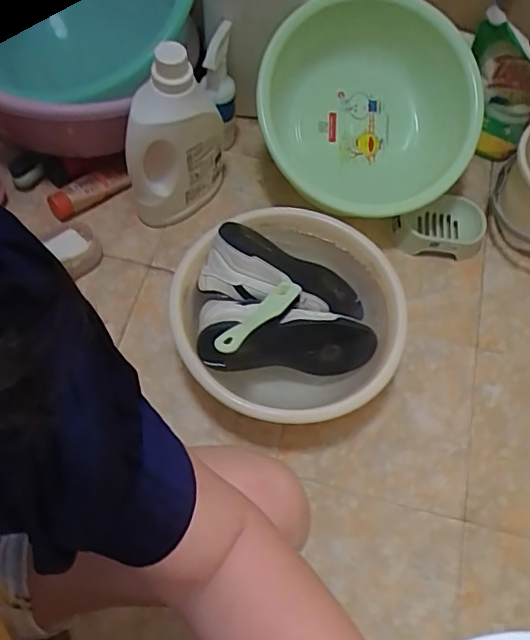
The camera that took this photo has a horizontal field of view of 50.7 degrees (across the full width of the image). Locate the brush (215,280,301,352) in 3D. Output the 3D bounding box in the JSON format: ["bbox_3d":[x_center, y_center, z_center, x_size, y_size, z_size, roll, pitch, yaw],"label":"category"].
[{"bbox_3d":[-0.006,-0.006,0.764,0.039,0.031,0.190,35,45,13],"label":"brush"}]

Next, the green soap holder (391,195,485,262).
[{"bbox_3d":[0.322,-0.167,1.043,0.171,0.062,0.105,-5,65,-5],"label":"green soap holder"}]

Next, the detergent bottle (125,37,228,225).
[{"bbox_3d":[-0.144,-0.279,0.878,0.156,0.292,0.097,-3,65,-4],"label":"detergent bottle"}]

